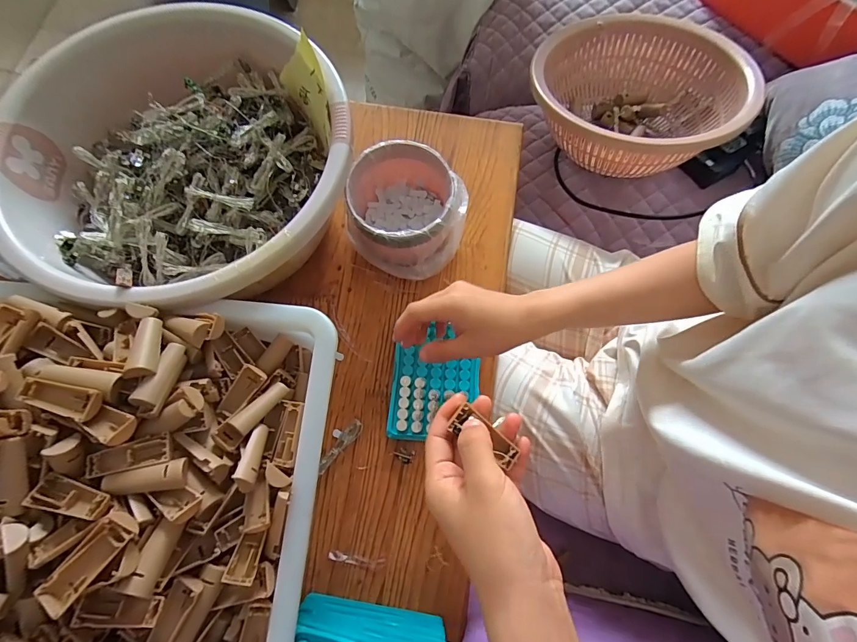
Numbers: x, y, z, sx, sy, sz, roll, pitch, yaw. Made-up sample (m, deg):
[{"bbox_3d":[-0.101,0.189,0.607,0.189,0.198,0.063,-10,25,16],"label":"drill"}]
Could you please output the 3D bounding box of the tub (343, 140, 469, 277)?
[{"bbox_3d":[-0.025,-0.123,0.461,0.128,0.082,0.124,0,73,-1],"label":"tub"}]

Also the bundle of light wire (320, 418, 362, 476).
[{"bbox_3d":[-0.098,0.131,0.431,0.023,0.010,0.063,41,77,11],"label":"bundle of light wire"}]

